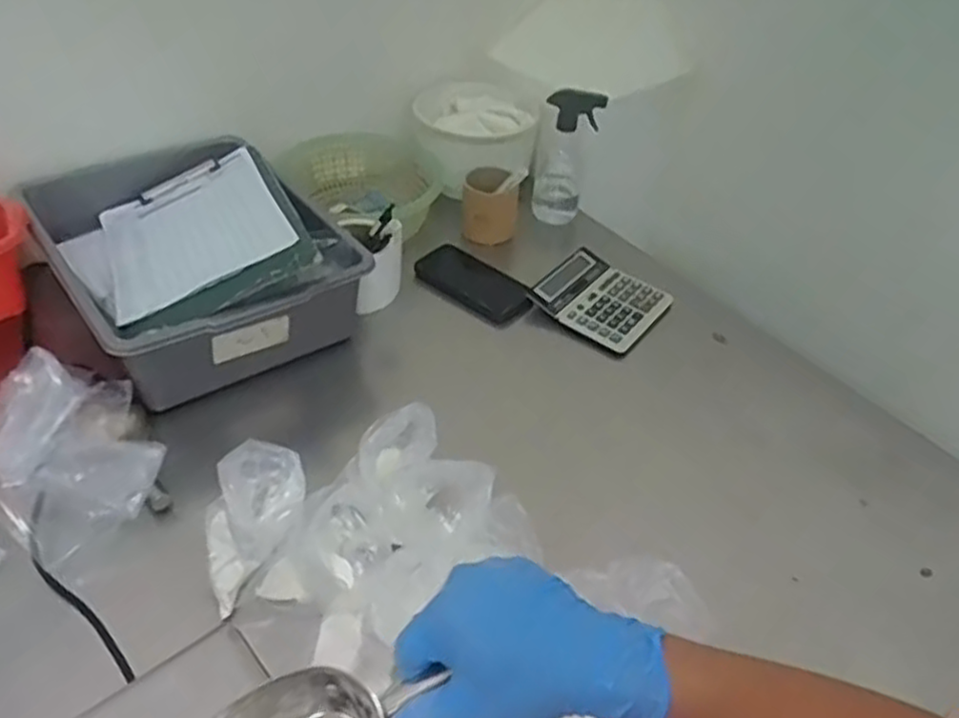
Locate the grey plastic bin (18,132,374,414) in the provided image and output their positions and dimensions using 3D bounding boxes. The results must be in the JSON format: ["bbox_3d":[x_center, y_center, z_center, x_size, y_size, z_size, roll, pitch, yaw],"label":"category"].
[{"bbox_3d":[-0.359,-0.136,0.934,0.299,0.141,0.411,-27,51,-29],"label":"grey plastic bin"}]

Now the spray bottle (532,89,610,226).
[{"bbox_3d":[0.132,-0.312,1.149,0.088,0.201,0.086,2,43,-2],"label":"spray bottle"}]

